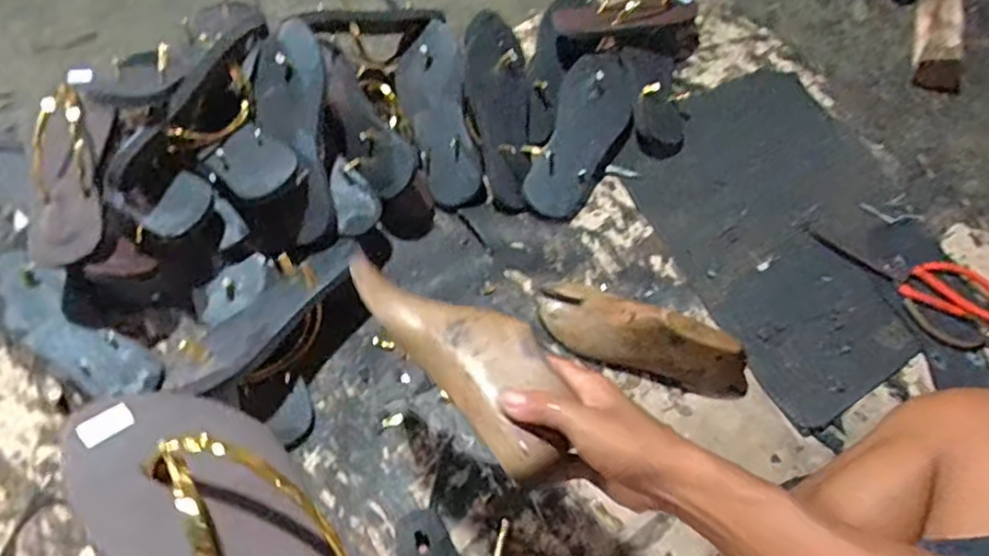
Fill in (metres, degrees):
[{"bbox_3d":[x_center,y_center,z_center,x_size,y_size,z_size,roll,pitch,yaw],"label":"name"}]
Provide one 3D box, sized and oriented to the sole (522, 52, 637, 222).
[{"bbox_3d":[0.116,-0.181,0.823,0.096,0.026,0.237,24,75,-14],"label":"sole"}]

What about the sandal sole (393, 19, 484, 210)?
[{"bbox_3d":[-0.071,-0.202,0.814,0.082,0.032,0.230,-12,84,-5],"label":"sandal sole"}]

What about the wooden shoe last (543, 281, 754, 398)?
[{"bbox_3d":[0.157,0.060,0.694,0.242,0.081,0.073,27,66,14],"label":"wooden shoe last"}]

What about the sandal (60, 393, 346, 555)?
[{"bbox_3d":[-0.120,0.135,0.317,0.235,0.060,0.090,42,50,19],"label":"sandal"}]

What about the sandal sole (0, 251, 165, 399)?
[{"bbox_3d":[-0.468,0.054,0.701,0.225,0.031,0.076,39,68,2],"label":"sandal sole"}]

